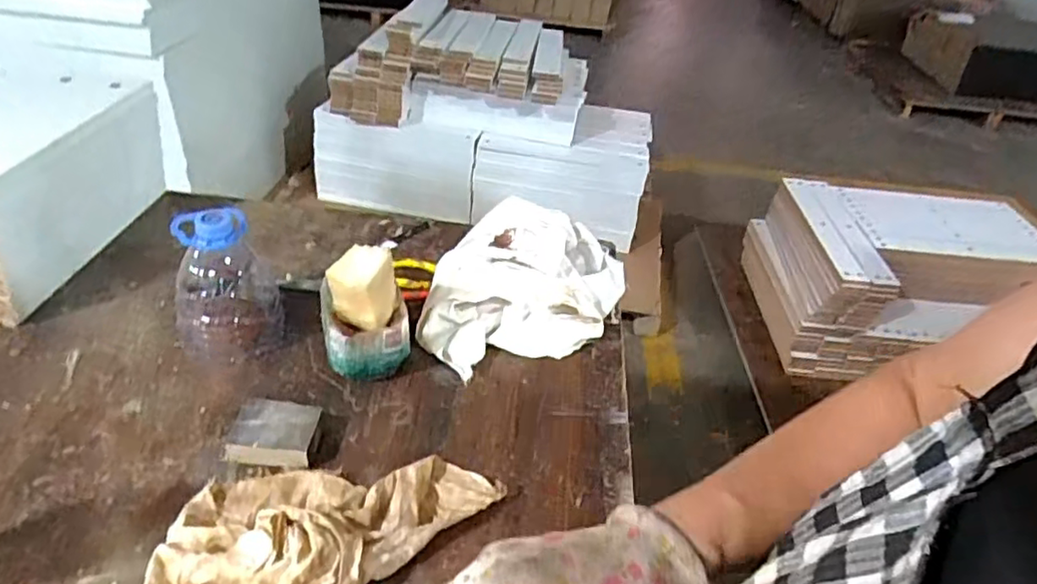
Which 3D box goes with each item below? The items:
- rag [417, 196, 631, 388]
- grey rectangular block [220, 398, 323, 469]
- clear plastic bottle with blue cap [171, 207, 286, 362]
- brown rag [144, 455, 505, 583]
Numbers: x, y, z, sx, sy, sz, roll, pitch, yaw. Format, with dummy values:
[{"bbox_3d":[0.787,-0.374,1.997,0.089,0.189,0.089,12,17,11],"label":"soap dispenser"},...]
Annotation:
[{"bbox_3d":[0.006,-0.011,0.727,0.186,0.090,0.238,18,39,15],"label":"rag"},{"bbox_3d":[-0.215,0.124,0.569,0.070,0.026,0.054,6,38,0],"label":"grey rectangular block"},{"bbox_3d":[-0.297,-0.013,0.649,0.098,0.139,0.103,-14,42,-24],"label":"clear plastic bottle with blue cap"},{"bbox_3d":[-0.155,0.167,0.498,0.172,0.055,0.230,29,43,27],"label":"brown rag"}]

